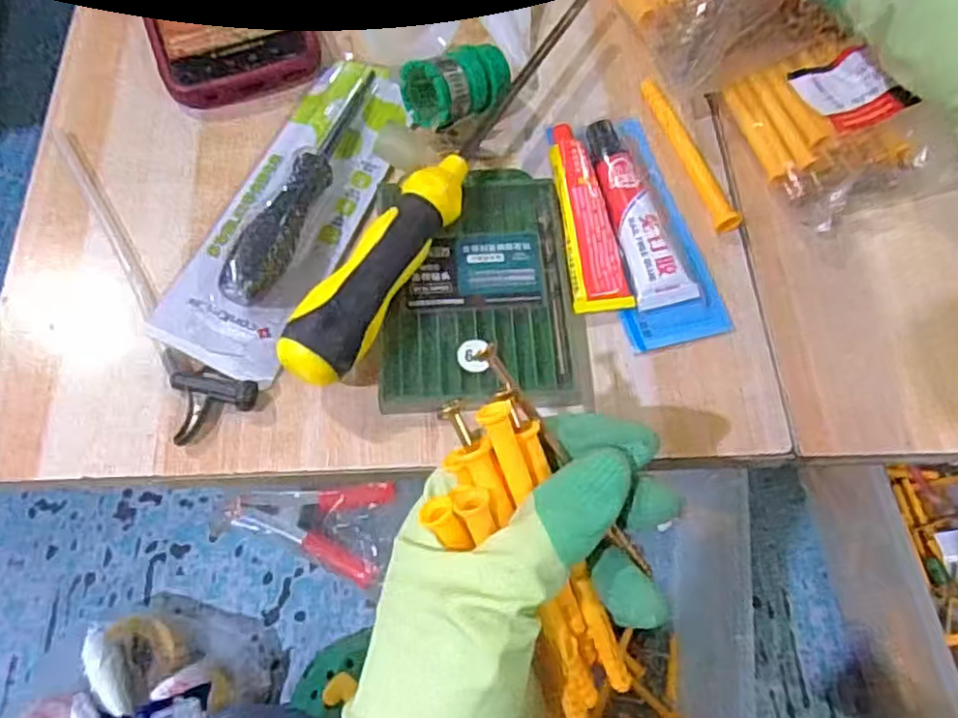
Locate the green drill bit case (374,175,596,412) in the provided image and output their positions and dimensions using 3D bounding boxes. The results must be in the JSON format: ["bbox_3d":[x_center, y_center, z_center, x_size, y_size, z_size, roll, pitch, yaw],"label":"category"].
[{"bbox_3d":[0.001,-0.036,0.315,0.088,0.012,0.119,-2,66,-3],"label":"green drill bit case"}]

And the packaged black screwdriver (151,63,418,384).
[{"bbox_3d":[-0.084,-0.077,0.322,0.063,0.026,0.175,18,66,7],"label":"packaged black screwdriver"}]

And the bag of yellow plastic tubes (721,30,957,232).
[{"bbox_3d":[0.181,-0.118,0.350,0.086,0.031,0.103,-24,68,-12],"label":"bag of yellow plastic tubes"}]

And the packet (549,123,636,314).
[{"bbox_3d":[0.050,-0.068,0.326,0.026,0.012,0.097,-7,66,-4],"label":"packet"}]

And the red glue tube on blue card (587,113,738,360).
[{"bbox_3d":[0.078,-0.065,0.330,0.047,0.016,0.121,-13,67,-7],"label":"red glue tube on blue card"}]

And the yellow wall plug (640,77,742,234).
[{"bbox_3d":[0.105,-0.106,0.351,0.012,0.008,0.098,-15,67,-8],"label":"yellow wall plug"}]

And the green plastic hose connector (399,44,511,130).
[{"bbox_3d":[-0.008,-0.134,0.334,0.054,0.024,0.027,-30,70,-14],"label":"green plastic hose connector"}]

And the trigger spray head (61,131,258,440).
[{"bbox_3d":[-0.153,-0.044,0.315,0.035,0.009,0.177,-29,69,-14],"label":"trigger spray head"}]

